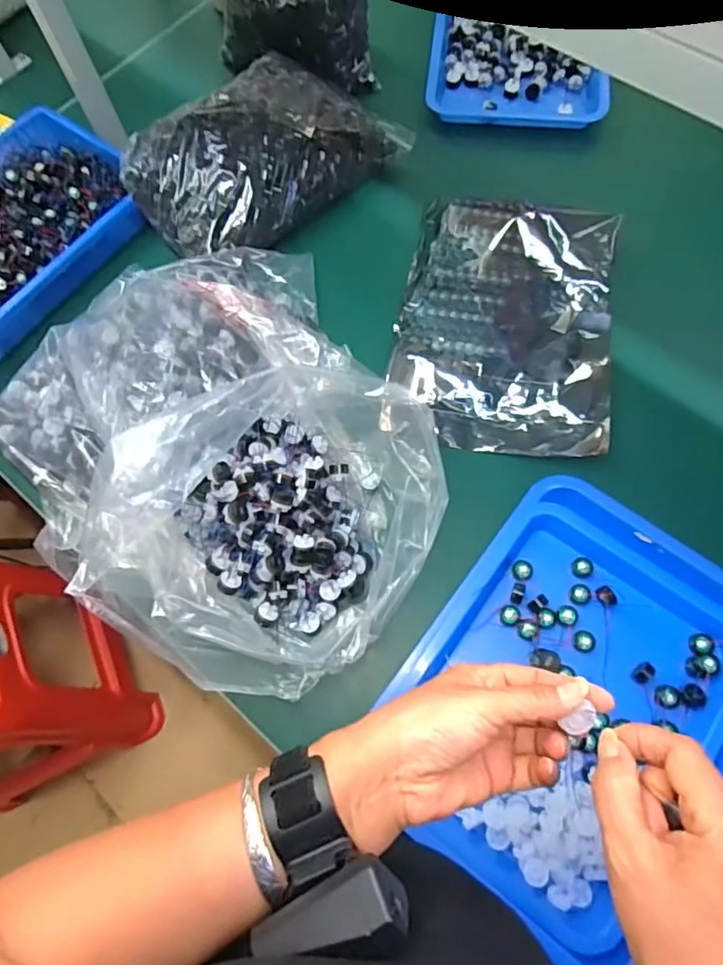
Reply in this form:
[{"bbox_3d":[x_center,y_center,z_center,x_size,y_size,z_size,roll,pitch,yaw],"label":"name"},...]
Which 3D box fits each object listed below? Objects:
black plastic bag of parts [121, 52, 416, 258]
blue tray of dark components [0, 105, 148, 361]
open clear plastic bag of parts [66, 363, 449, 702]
[{"bbox_3d":[-0.137,-0.449,0.772,0.344,0.079,0.214,-42,73,-12],"label":"black plastic bag of parts"},{"bbox_3d":[-0.480,-0.337,0.782,0.255,0.065,0.367,36,76,15],"label":"blue tray of dark components"},{"bbox_3d":[-0.070,0.029,0.562,0.259,0.162,0.349,36,76,15],"label":"open clear plastic bag of parts"}]

